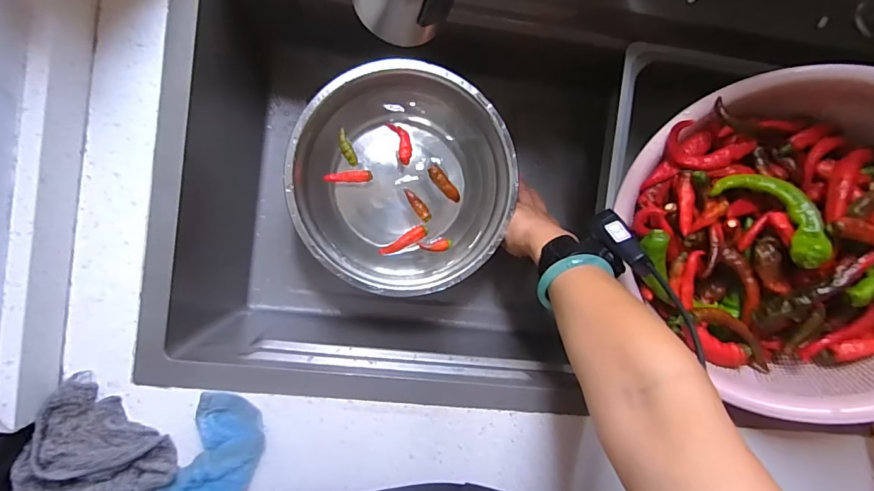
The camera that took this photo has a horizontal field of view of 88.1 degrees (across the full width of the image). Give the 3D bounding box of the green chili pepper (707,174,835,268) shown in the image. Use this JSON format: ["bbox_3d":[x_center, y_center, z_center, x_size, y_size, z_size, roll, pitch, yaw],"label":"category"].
[{"bbox_3d":[0.320,-0.029,0.426,0.048,0.022,0.111,-28,63,-5],"label":"green chili pepper"}]

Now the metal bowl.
[{"bbox_3d":[-0.040,-0.075,0.549,0.245,0.113,0.248,0,92,-7],"label":"metal bowl"}]

